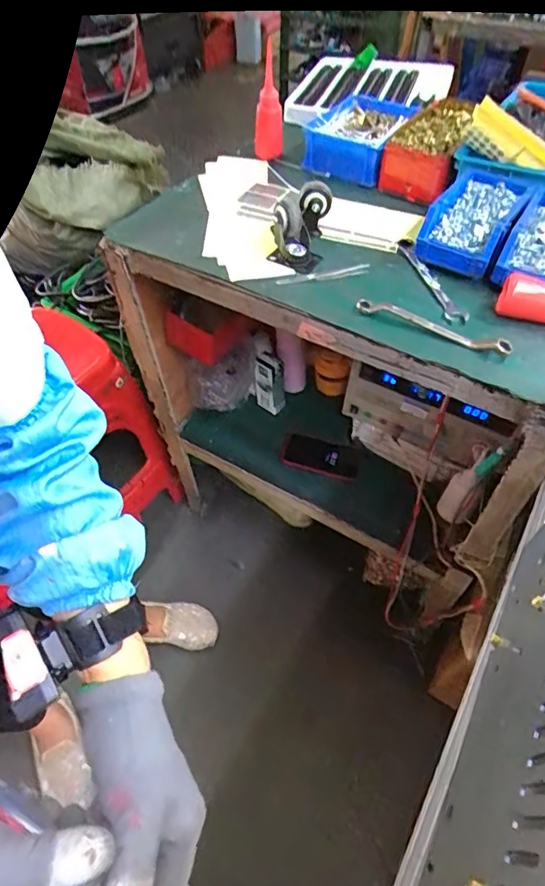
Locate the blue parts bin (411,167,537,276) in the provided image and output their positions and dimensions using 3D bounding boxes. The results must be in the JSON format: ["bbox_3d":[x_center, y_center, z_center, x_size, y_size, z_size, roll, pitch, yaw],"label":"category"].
[{"bbox_3d":[0.268,-0.301,0.660,0.105,0.055,0.156,26,57,20],"label":"blue parts bin"}]

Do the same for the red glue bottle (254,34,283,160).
[{"bbox_3d":[-0.009,-0.556,0.813,0.048,0.160,0.050,-2,52,0],"label":"red glue bottle"}]

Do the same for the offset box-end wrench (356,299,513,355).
[{"bbox_3d":[0.187,-0.139,0.582,0.182,0.020,0.026,24,56,19],"label":"offset box-end wrench"}]

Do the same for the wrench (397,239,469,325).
[{"bbox_3d":[0.200,-0.211,0.633,0.025,0.017,0.166,-14,53,-9],"label":"wrench"}]

